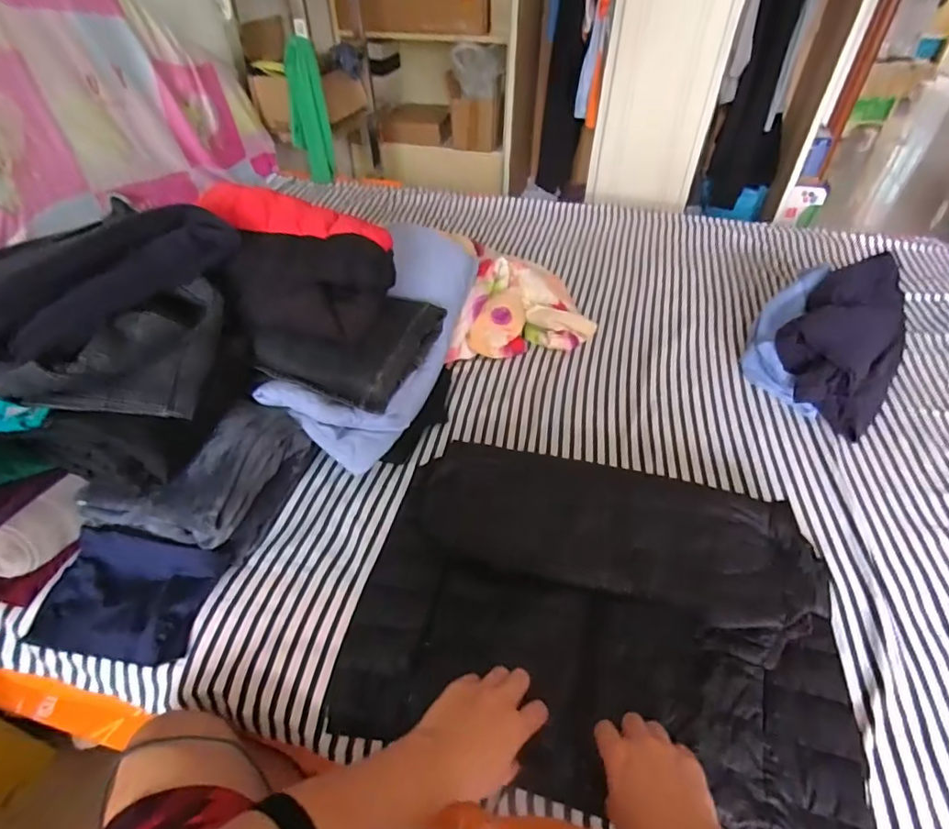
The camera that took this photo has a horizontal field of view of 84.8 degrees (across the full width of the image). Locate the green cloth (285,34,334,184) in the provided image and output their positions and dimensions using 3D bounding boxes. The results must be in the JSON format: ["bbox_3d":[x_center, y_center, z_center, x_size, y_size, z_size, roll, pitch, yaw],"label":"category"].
[{"bbox_3d":[-0.503,-0.907,1.562,0.115,0.352,0.123,-10,44,-11],"label":"green cloth"}]

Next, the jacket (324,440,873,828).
[{"bbox_3d":[0.140,0.225,0.630,0.555,0.073,0.402,9,43,12],"label":"jacket"}]

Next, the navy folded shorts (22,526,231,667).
[{"bbox_3d":[-0.433,0.219,0.648,0.195,0.053,0.144,6,43,9],"label":"navy folded shorts"}]

